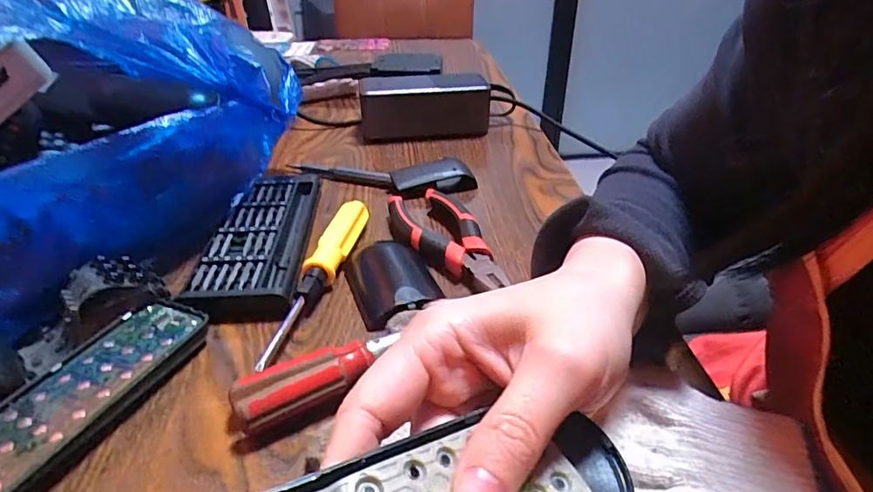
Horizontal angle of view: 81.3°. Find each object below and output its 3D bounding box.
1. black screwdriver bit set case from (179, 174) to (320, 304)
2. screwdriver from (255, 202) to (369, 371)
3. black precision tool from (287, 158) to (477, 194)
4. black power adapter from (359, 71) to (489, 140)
[{"bbox_3d":[-0.119,-0.009,0.343,0.058,0.017,0.142,-2,34,-3],"label":"black screwdriver bit set case"},{"bbox_3d":[-0.070,0.014,0.309,0.018,0.018,0.146,6,34,10],"label":"screwdriver"},{"bbox_3d":[-0.048,-0.062,0.434,0.161,0.017,0.037,5,34,7],"label":"black precision tool"},{"bbox_3d":[-0.011,-0.143,0.522,0.128,0.057,0.054,-2,34,-3],"label":"black power adapter"}]

